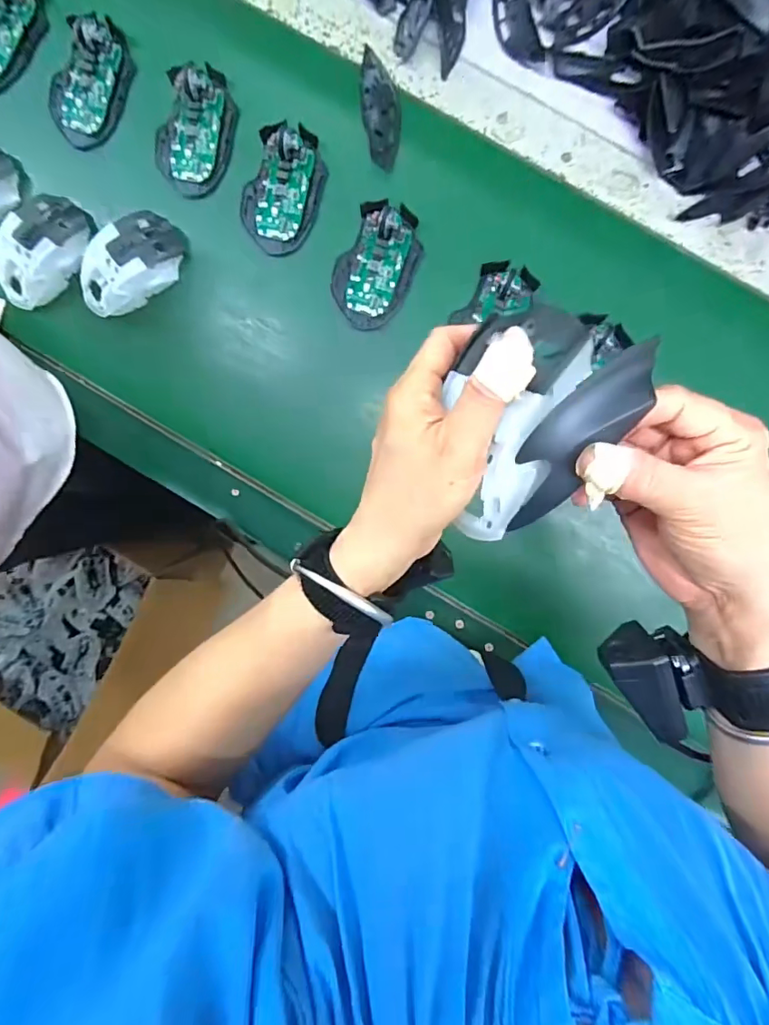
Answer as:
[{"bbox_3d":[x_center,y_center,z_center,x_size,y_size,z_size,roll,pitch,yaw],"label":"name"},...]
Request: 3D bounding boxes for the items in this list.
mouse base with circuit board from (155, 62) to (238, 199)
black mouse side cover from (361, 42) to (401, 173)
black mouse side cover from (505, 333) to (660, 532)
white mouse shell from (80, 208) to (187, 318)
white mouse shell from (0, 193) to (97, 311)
[{"bbox_3d":[-0.190,-0.374,0.507,0.073,0.023,0.115,9,94,3],"label":"mouse base with circuit board"},{"bbox_3d":[-0.003,-0.385,0.498,0.034,0.017,0.097,-9,93,4],"label":"black mouse side cover"},{"bbox_3d":[0.085,-0.033,0.235,0.034,0.012,0.096,34,111,1],"label":"black mouse side cover"},{"bbox_3d":[-0.256,-0.248,0.517,0.114,0.034,0.063,-33,91,5],"label":"white mouse shell"},{"bbox_3d":[-0.347,-0.262,0.523,0.064,0.035,0.116,36,95,1],"label":"white mouse shell"}]

